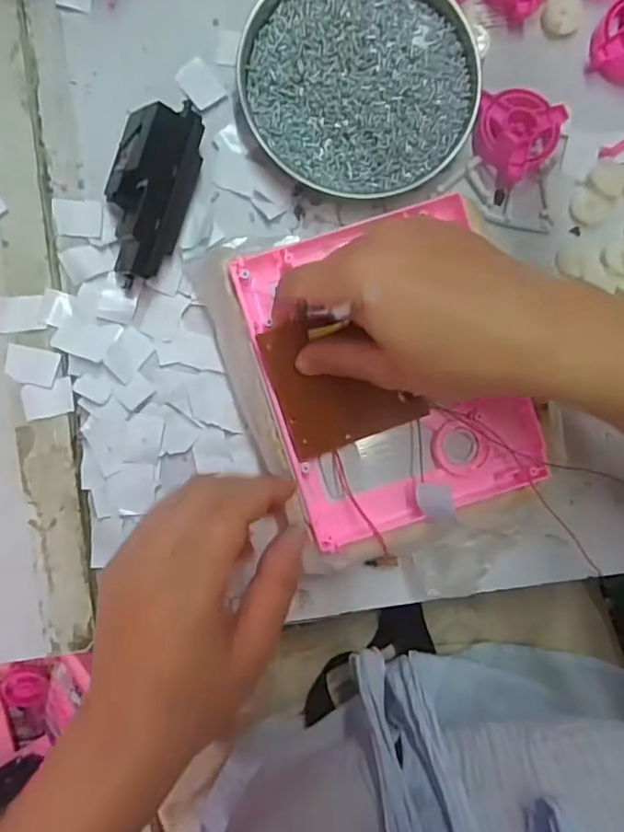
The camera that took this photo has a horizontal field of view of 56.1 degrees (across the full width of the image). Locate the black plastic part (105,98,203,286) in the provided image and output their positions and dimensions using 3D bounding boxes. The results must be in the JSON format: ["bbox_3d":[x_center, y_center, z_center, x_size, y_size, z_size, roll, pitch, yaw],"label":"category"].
[{"bbox_3d":[-0.091,-0.123,0.328,0.043,0.031,0.095,12,90,-3],"label":"black plastic part"}]

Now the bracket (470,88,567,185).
[{"bbox_3d":[0.123,-0.168,0.349,0.050,0.021,0.053,0,91,-3],"label":"bracket"}]

